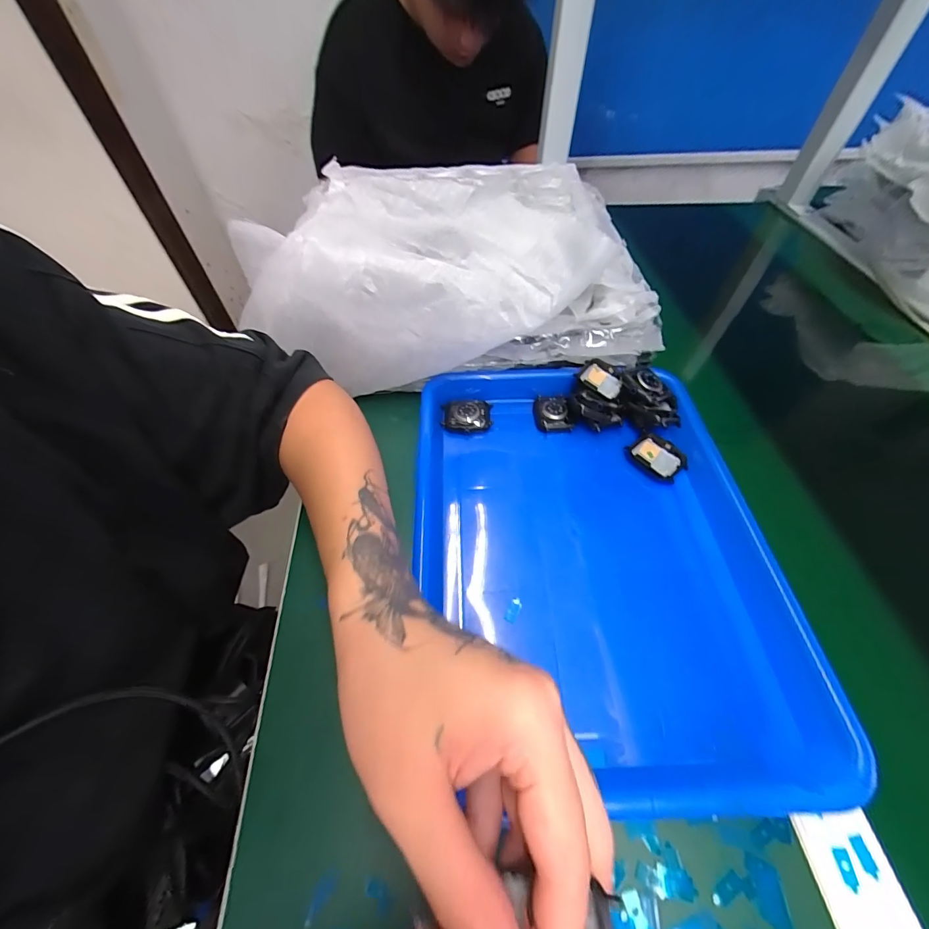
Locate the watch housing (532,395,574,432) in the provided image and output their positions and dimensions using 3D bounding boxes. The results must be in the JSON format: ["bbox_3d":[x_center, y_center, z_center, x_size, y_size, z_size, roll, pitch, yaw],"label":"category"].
[{"bbox_3d":[0.084,-0.049,0.379,0.031,0.013,0.040,0,54,1],"label":"watch housing"}]

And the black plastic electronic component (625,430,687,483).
[{"bbox_3d":[0.170,-0.007,0.349,0.031,0.013,0.047,-33,60,-22],"label":"black plastic electronic component"}]

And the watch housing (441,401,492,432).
[{"bbox_3d":[0.002,-0.048,0.379,0.046,0.013,0.034,1,54,1],"label":"watch housing"}]

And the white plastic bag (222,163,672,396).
[{"bbox_3d":[-0.004,-0.162,0.356,0.355,0.147,0.107,-2,54,-1],"label":"white plastic bag"}]

